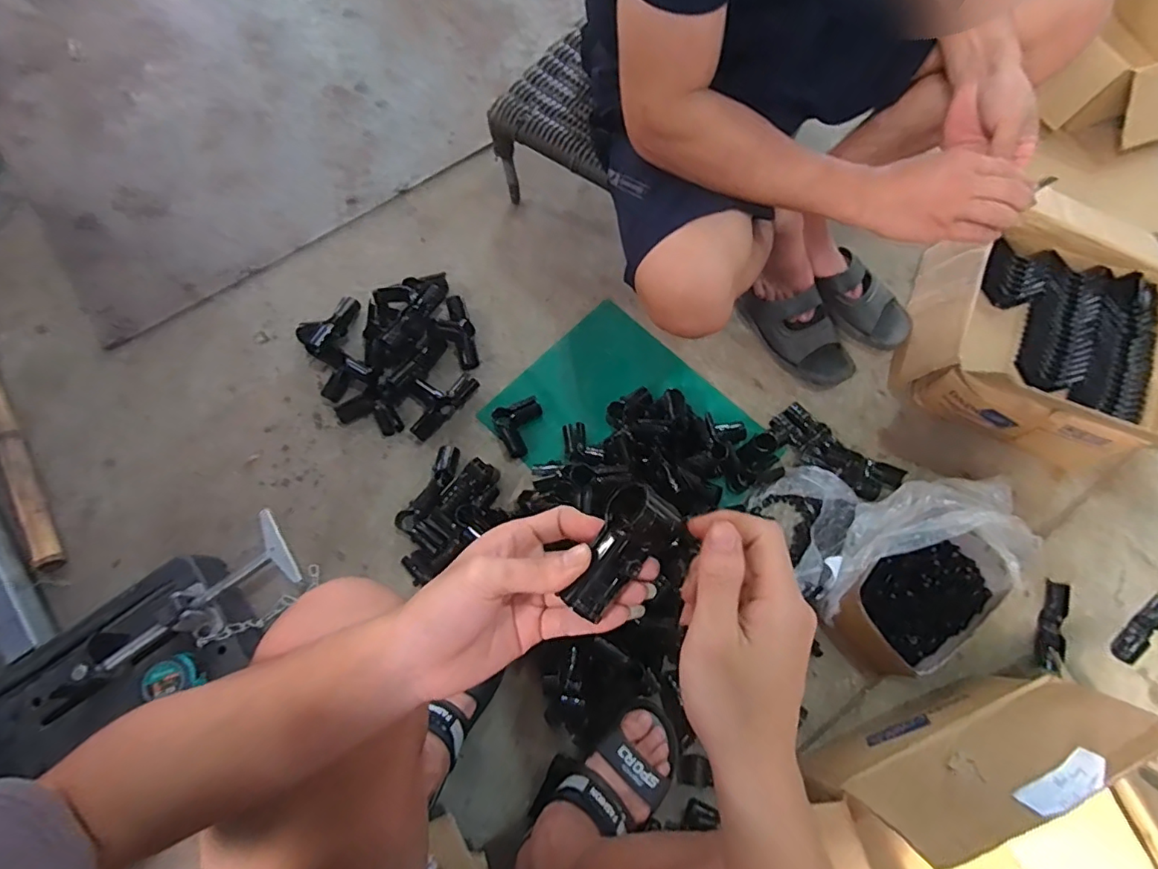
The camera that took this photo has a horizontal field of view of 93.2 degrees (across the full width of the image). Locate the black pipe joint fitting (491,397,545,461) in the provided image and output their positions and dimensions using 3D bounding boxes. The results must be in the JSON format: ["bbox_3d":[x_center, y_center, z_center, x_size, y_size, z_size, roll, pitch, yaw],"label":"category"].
[{"bbox_3d":[-0.092,-0.016,0.875,0.082,0.048,0.089,-25,74,-9],"label":"black pipe joint fitting"}]

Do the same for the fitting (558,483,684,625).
[{"bbox_3d":[0.024,0.067,0.324,0.045,0.031,0.076,34,90,-14],"label":"fitting"}]

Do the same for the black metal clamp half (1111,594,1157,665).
[{"bbox_3d":[0.836,0.288,0.807,0.122,0.013,0.033,-39,76,-13],"label":"black metal clamp half"}]

